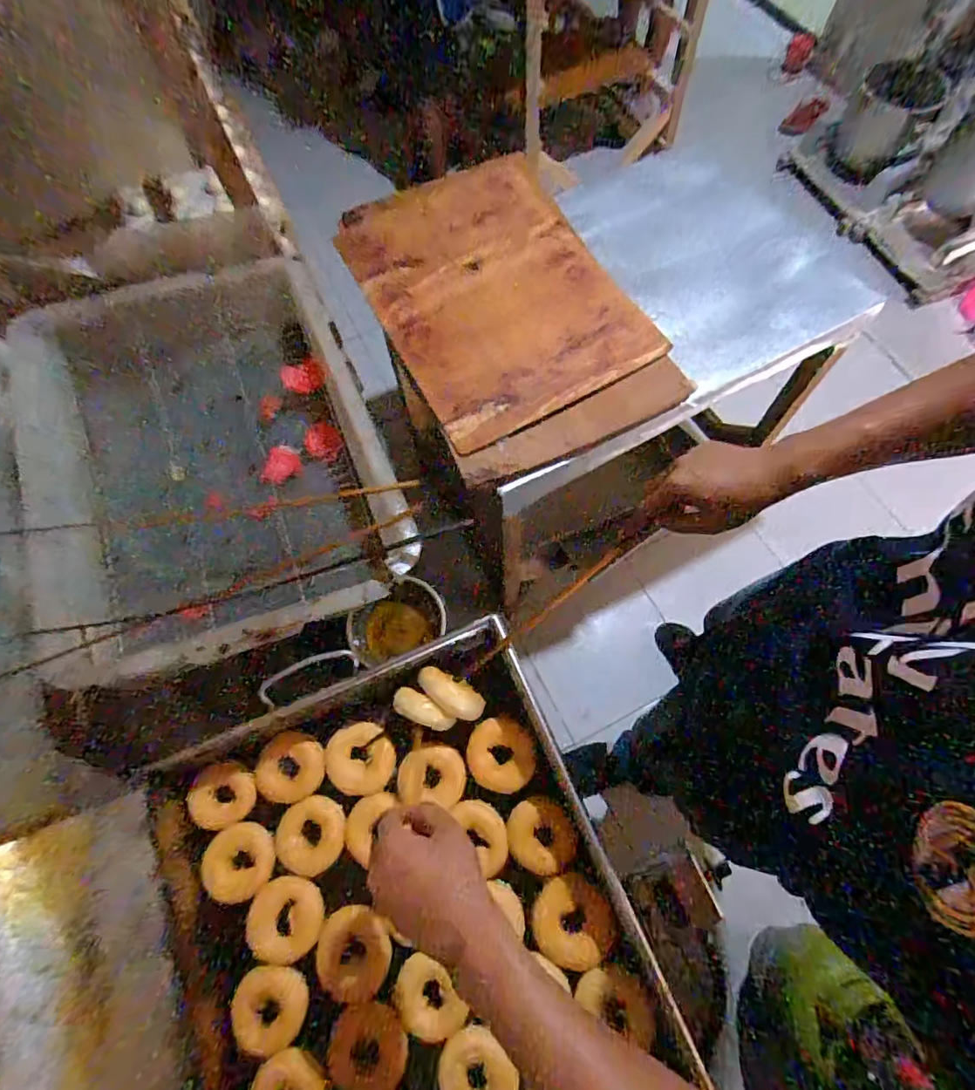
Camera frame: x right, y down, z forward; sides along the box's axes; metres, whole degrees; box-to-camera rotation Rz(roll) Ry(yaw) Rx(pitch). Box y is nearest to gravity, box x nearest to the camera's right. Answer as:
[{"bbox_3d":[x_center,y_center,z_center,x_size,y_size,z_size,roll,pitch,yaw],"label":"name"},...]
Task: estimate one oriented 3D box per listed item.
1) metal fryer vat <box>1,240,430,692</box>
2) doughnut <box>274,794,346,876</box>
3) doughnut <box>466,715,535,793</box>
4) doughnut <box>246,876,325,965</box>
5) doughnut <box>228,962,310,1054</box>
[{"bbox_3d":[-0.434,-0.144,0.813,0.493,0.159,0.635,-22,69,-6],"label":"metal fryer vat"},{"bbox_3d":[-0.234,0.384,0.695,0.083,0.029,0.092,39,75,16],"label":"doughnut"},{"bbox_3d":[0.018,0.280,0.701,0.089,0.020,0.091,-1,68,3],"label":"doughnut"},{"bbox_3d":[-0.255,0.473,0.660,0.089,0.019,0.088,-1,68,3],"label":"doughnut"},{"bbox_3d":[-0.259,0.549,0.621,0.081,0.031,0.072,8,69,6],"label":"doughnut"}]

